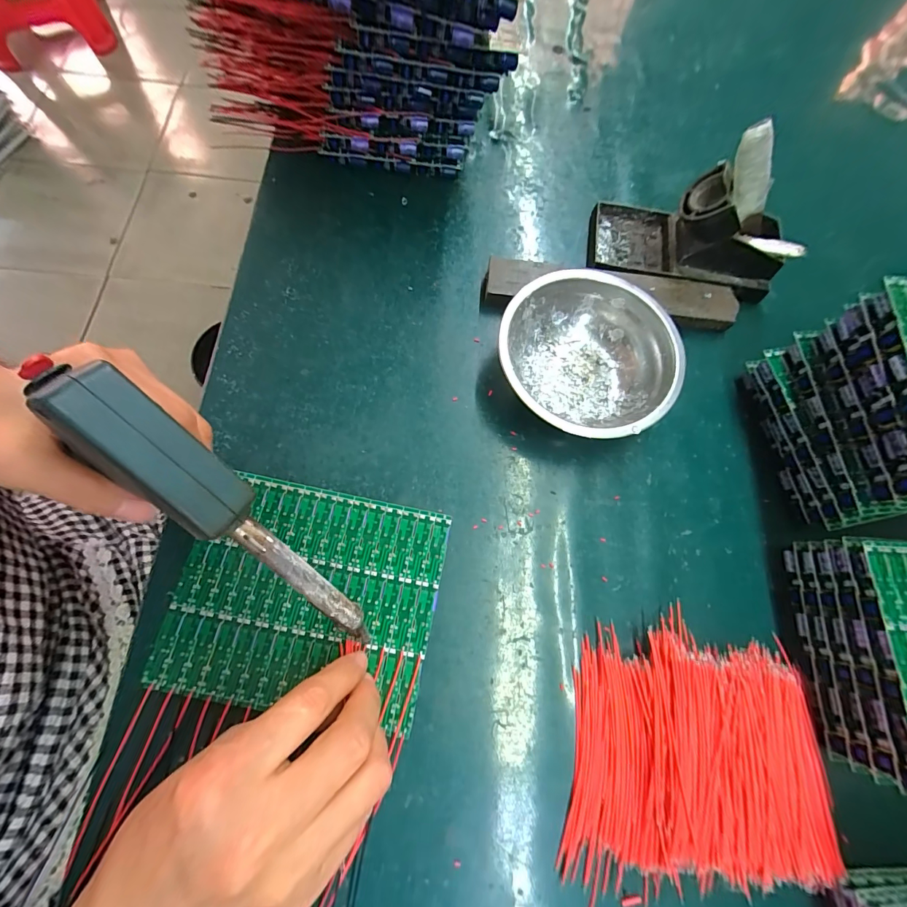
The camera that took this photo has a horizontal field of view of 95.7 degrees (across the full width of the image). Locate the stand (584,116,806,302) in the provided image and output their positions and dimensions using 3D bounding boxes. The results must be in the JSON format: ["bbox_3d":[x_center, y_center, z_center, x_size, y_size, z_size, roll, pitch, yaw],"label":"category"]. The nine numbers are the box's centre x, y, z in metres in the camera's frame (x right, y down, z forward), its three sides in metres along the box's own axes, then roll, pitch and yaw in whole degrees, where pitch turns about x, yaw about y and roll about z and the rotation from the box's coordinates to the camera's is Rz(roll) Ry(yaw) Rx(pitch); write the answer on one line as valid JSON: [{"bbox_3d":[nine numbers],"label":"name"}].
[{"bbox_3d":[0.194,-0.183,0.323,0.155,0.082,0.075,16,72,2],"label":"stand"}]

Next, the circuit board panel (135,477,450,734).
[{"bbox_3d":[-0.086,0.083,0.247,0.148,0.004,0.123,12,71,-2],"label":"circuit board panel"}]

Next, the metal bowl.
[{"bbox_3d":[0.098,-0.070,0.298,0.128,0.042,0.125,1,72,-3],"label":"metal bowl"}]

